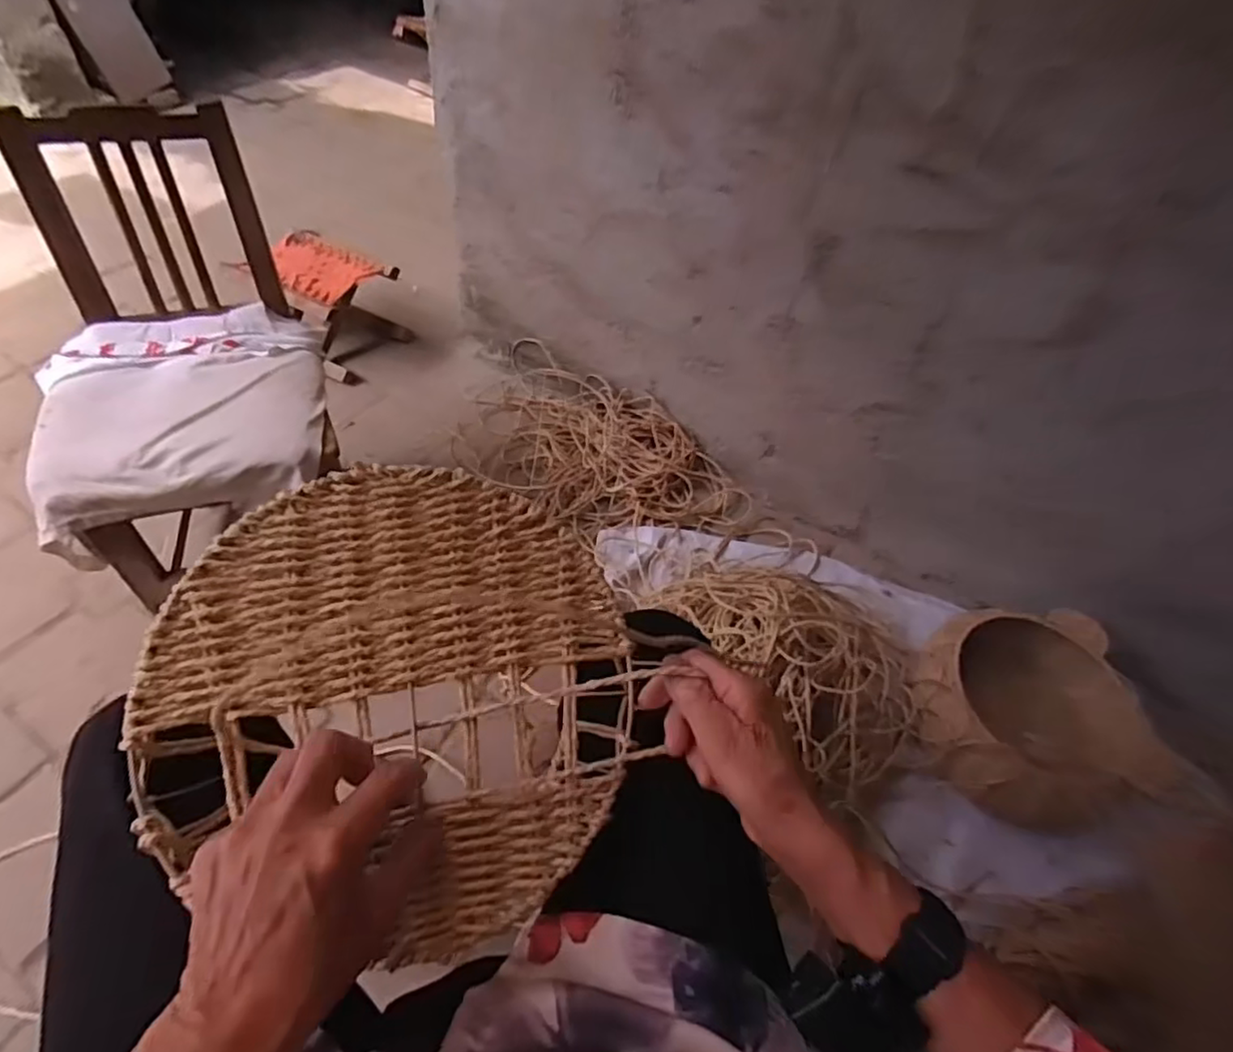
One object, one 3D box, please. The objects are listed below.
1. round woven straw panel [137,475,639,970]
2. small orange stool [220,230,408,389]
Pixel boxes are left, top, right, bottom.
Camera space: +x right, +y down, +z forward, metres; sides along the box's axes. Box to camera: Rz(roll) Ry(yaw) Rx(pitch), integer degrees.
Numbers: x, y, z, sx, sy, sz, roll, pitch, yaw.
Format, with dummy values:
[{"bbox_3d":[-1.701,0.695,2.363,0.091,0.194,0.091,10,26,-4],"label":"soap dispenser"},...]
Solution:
[{"bbox_3d":[-0.123,0.092,0.392,0.274,0.008,0.258,5,71,-16],"label":"round woven straw panel"},{"bbox_3d":[-0.651,-0.490,1.442,0.281,0.199,0.244,29,54,15],"label":"small orange stool"}]

